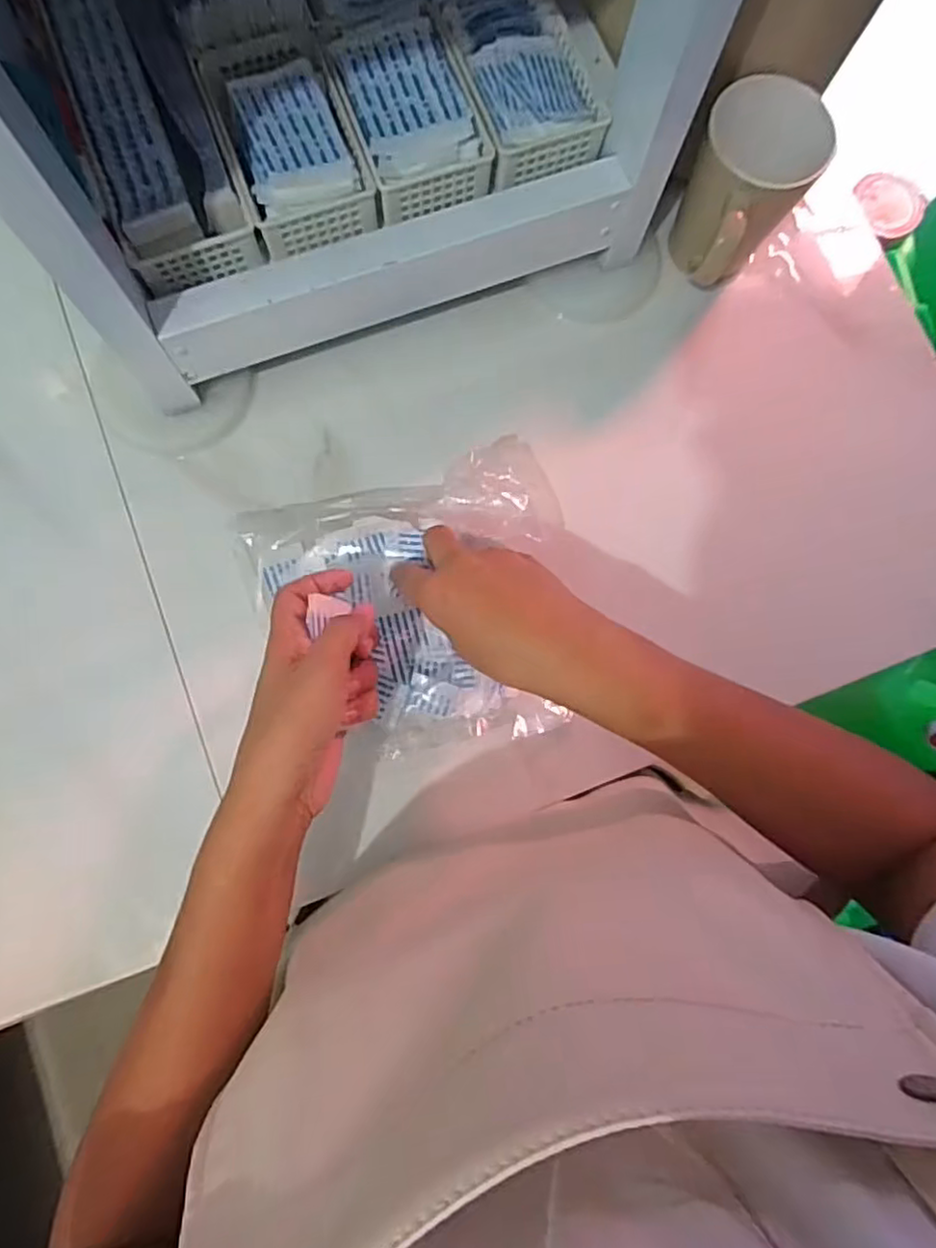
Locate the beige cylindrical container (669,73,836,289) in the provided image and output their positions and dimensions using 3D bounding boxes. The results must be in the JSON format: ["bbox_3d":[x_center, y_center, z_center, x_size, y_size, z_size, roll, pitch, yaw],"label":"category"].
[{"bbox_3d":[0.177,-0.281,0.445,0.075,0.105,0.108,30,81,3],"label":"beige cylindrical container"}]

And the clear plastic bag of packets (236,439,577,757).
[{"bbox_3d":[-0.040,-0.008,0.413,0.201,0.070,0.174,-9,81,-3],"label":"clear plastic bag of packets"}]

